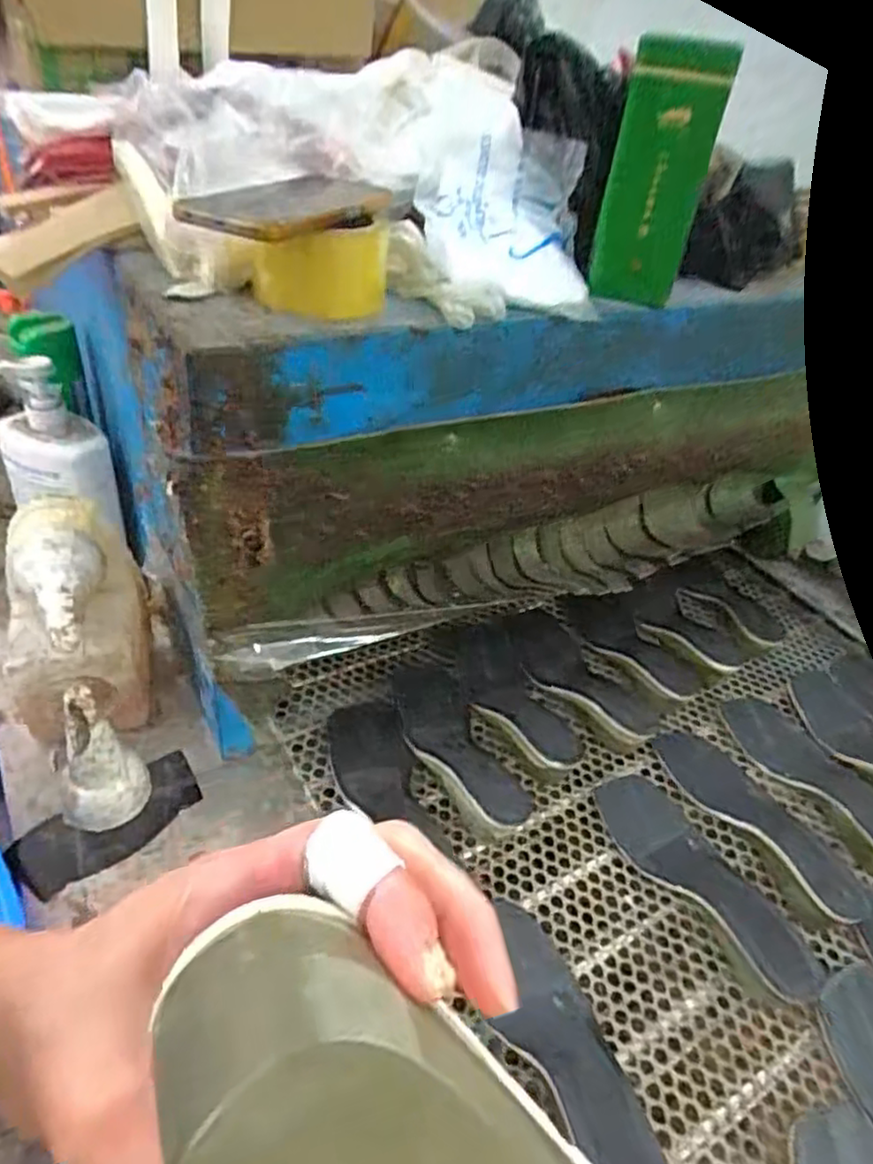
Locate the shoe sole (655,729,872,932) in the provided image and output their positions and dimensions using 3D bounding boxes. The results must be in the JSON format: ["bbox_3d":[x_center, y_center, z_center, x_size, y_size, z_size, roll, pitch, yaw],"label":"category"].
[{"bbox_3d":[0.319,0.229,0.691,0.082,0.037,0.230,-17,44,-26],"label":"shoe sole"}]

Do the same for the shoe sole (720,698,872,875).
[{"bbox_3d":[0.410,0.207,0.746,0.094,0.030,0.228,-14,43,-24],"label":"shoe sole"}]

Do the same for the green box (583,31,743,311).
[{"bbox_3d":[0.169,-0.310,0.542,0.072,0.172,0.037,15,40,10],"label":"green box"}]

